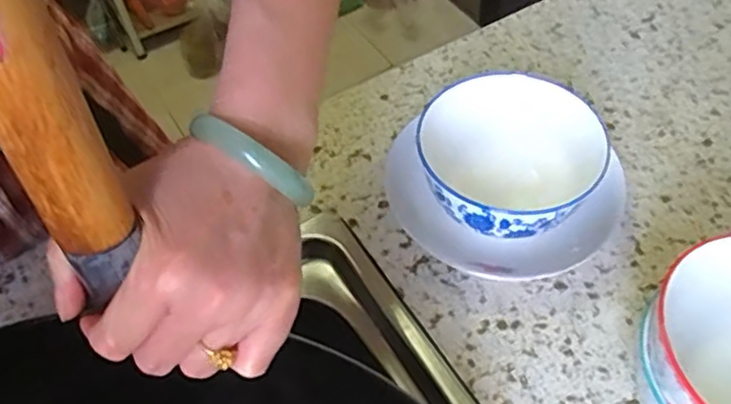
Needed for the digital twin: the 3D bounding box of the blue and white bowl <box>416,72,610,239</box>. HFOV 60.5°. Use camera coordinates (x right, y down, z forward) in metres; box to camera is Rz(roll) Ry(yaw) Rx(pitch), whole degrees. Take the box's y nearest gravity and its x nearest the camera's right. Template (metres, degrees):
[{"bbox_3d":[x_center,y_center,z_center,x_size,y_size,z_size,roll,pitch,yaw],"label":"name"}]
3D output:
[{"bbox_3d":[0.098,-0.023,0.453,0.113,0.077,0.121,-2,53,3],"label":"blue and white bowl"}]

